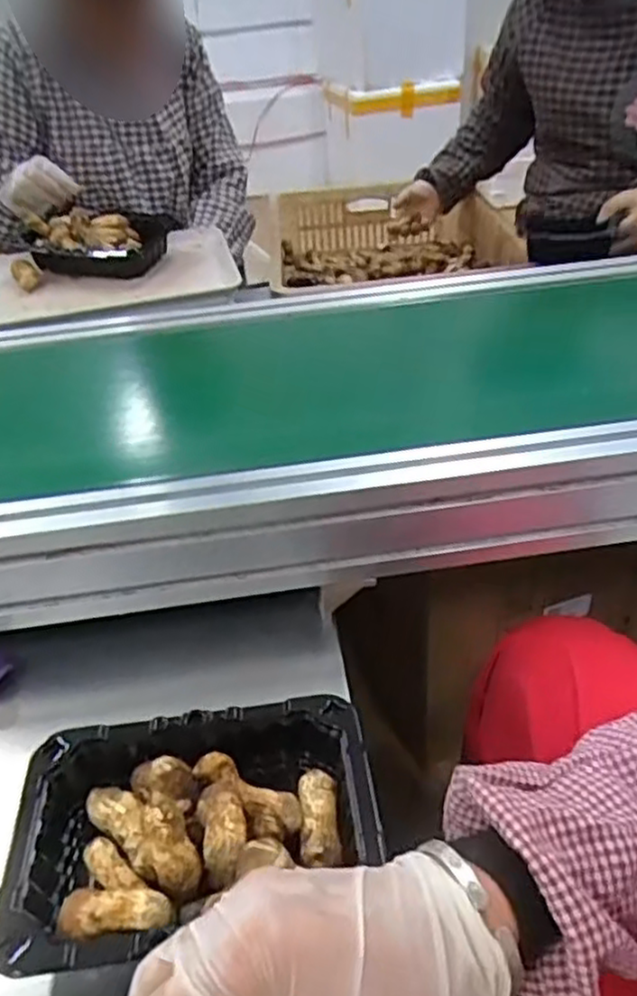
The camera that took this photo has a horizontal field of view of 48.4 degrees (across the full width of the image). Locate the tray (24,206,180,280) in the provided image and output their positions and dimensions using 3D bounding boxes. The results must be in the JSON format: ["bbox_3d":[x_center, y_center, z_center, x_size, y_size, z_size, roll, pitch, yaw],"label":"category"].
[{"bbox_3d":[-0.273,-0.313,0.869,0.173,0.059,0.099,-1,37,5],"label":"tray"}]

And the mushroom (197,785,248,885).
[{"bbox_3d":[-0.050,0.172,0.369,0.024,0.018,0.048,-11,37,-9],"label":"mushroom"}]

